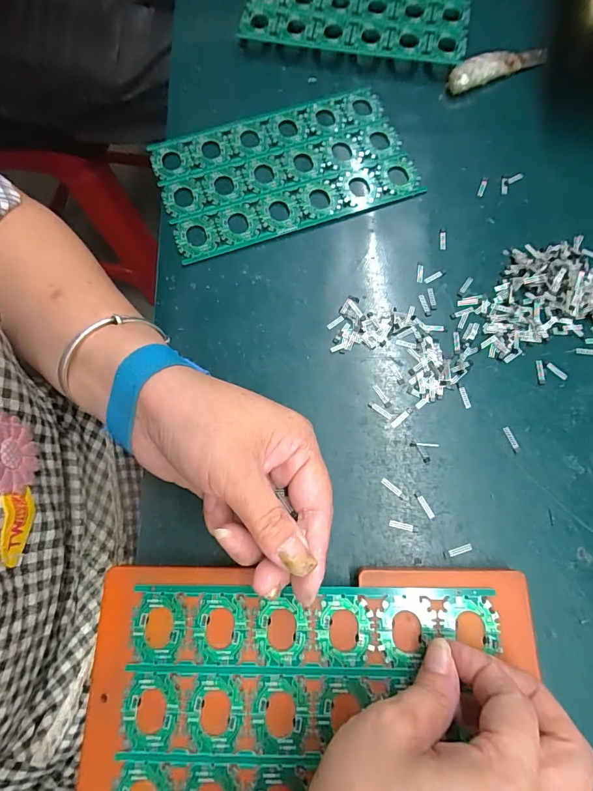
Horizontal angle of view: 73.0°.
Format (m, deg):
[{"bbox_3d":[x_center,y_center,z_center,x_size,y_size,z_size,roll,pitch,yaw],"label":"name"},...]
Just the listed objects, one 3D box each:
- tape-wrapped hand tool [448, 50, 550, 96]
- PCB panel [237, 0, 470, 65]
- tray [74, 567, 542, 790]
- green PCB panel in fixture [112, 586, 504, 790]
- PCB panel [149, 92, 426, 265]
[{"bbox_3d":[0.182,-0.299,0.362,0.109,0.018,0.022,-27,74,-5],"label":"tape-wrapped hand tool"},{"bbox_3d":[0.058,-0.369,0.381,0.201,0.013,0.133,10,75,6],"label":"PCB panel"},{"bbox_3d":[0.007,0.165,0.210,0.235,0.012,0.136,0,71,-1],"label":"tray"},{"bbox_3d":[0.007,0.166,0.209,0.198,0.004,0.119,-1,72,2],"label":"green PCB panel in fixture"},{"bbox_3d":[-0.011,-0.190,0.337,0.205,0.008,0.122,-19,72,-7],"label":"PCB panel"}]

